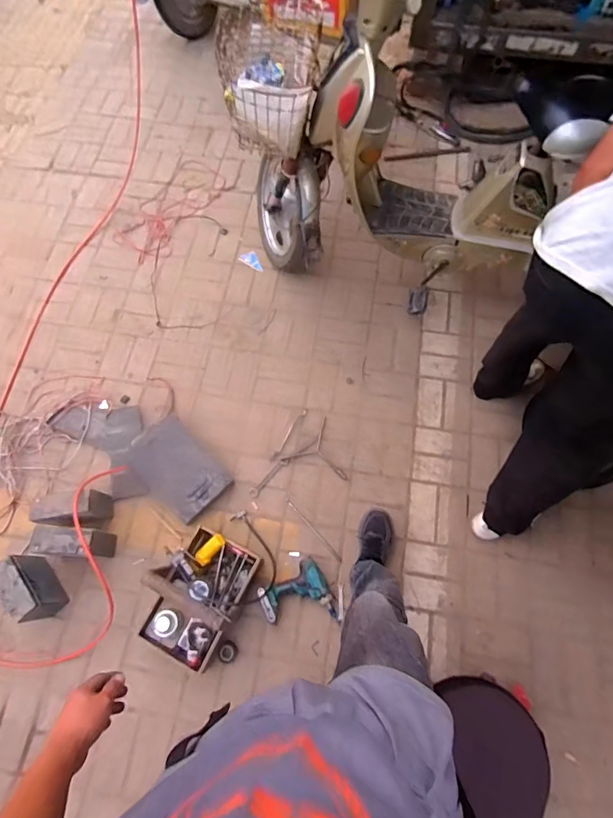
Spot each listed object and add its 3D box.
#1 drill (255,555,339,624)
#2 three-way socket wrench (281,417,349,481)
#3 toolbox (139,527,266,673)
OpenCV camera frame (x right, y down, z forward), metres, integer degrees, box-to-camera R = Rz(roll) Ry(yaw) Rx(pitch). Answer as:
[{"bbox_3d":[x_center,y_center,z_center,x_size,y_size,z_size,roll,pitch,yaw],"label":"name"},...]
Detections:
[{"bbox_3d":[-0.024,0.583,1.267,0.202,0.071,0.191,-28,71,-9],"label":"drill"},{"bbox_3d":[0.016,0.164,1.459,0.193,0.019,0.233,-18,69,-5],"label":"three-way socket wrench"},{"bbox_3d":[-0.319,0.538,1.187,0.257,0.262,0.356,28,72,11],"label":"toolbox"}]

